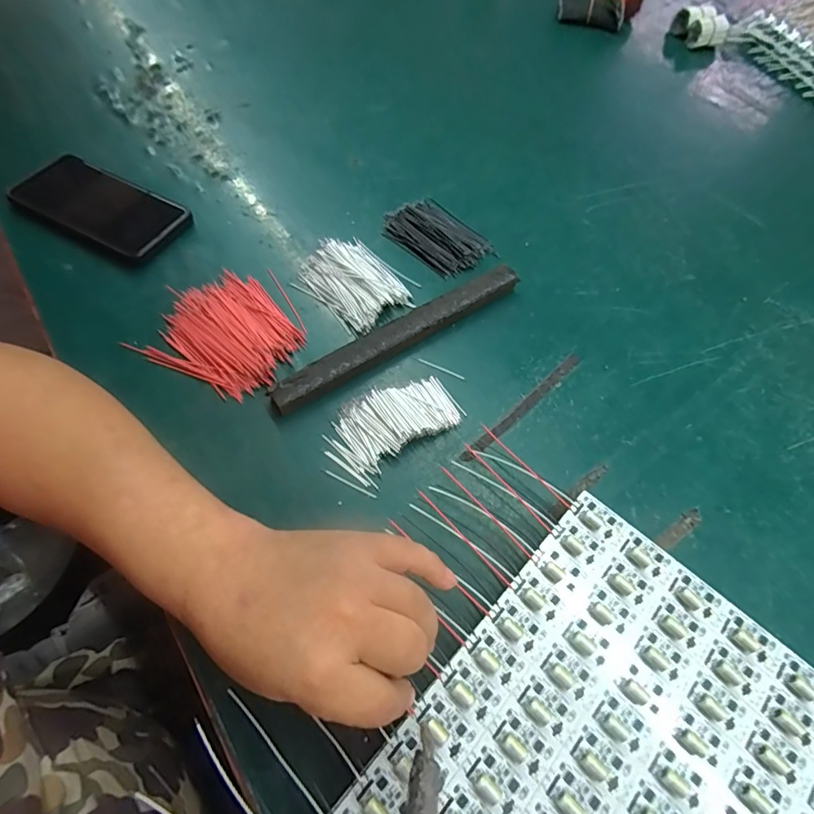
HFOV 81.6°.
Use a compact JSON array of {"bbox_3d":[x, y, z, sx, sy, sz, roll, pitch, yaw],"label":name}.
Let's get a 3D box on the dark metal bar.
[{"bbox_3d":[-0.002,-0.063,0.394,0.239,0.019,0.023,-32,67,-19],"label":"dark metal bar"}]

